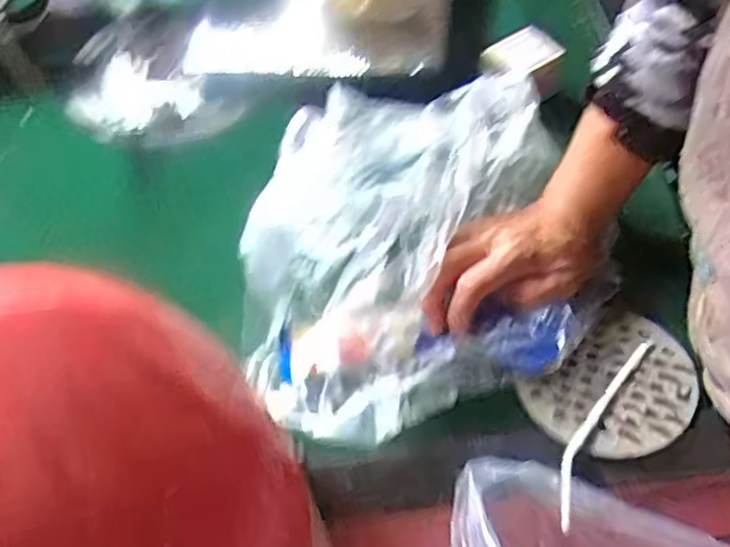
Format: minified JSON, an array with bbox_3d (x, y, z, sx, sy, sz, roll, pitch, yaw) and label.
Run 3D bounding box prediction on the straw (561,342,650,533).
[{"bbox_3d":[0.143,0.090,0.443,0.018,0.005,0.135,25,62,19],"label":"straw"}]

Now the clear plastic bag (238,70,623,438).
[{"bbox_3d":[0.032,-0.027,0.476,0.250,0.098,0.209,-21,58,-10],"label":"clear plastic bag"}]

